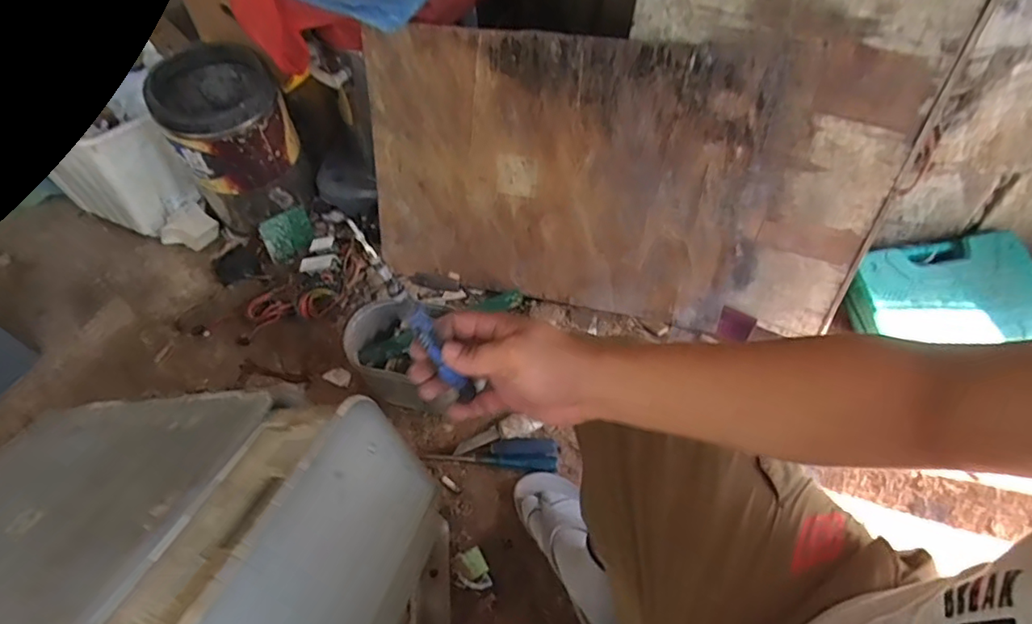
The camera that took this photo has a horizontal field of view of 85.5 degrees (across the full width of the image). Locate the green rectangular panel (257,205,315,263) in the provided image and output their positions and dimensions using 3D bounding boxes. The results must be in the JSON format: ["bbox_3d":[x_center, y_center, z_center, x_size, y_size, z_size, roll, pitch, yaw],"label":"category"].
[{"bbox_3d":[-0.528,-0.179,1.296,0.008,0.095,0.112,7,33,45],"label":"green rectangular panel"}]

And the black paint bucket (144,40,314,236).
[{"bbox_3d":[-0.605,-0.377,1.225,0.232,0.313,0.244,-2,55,2],"label":"black paint bucket"}]

